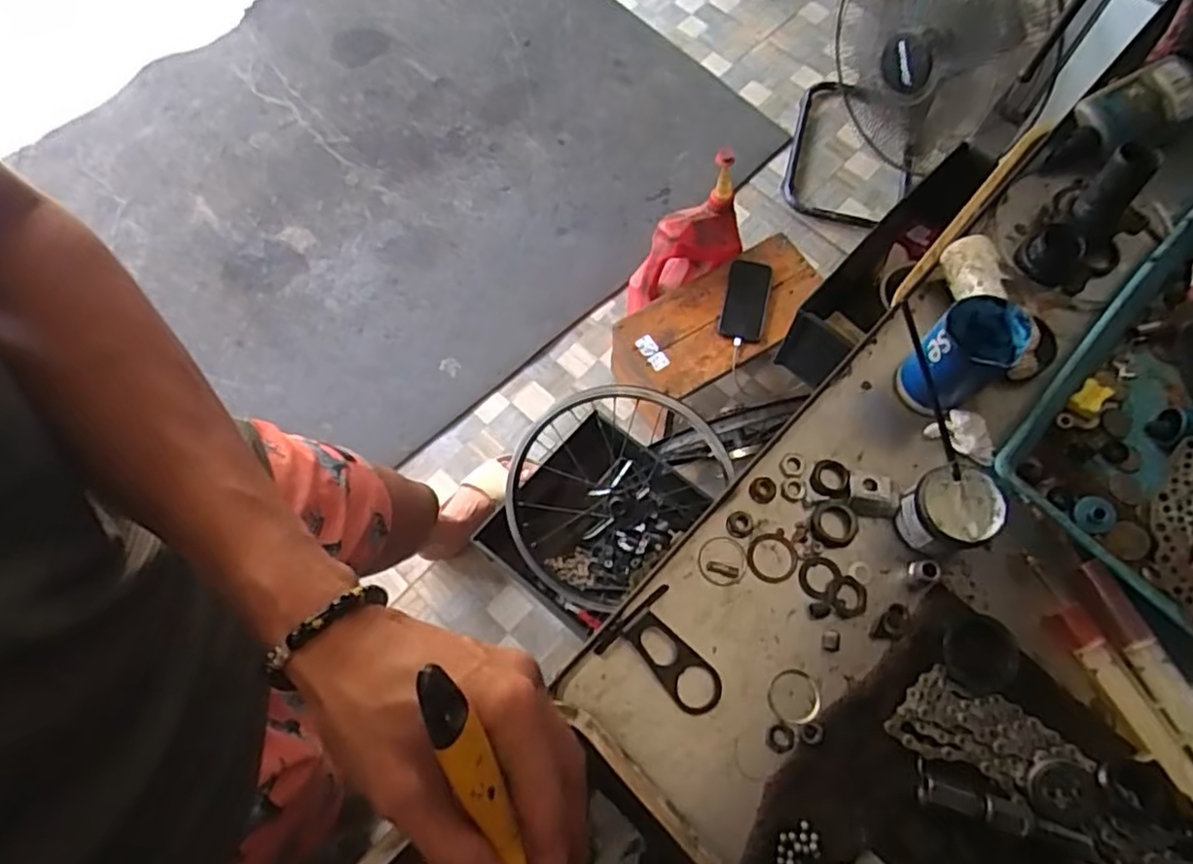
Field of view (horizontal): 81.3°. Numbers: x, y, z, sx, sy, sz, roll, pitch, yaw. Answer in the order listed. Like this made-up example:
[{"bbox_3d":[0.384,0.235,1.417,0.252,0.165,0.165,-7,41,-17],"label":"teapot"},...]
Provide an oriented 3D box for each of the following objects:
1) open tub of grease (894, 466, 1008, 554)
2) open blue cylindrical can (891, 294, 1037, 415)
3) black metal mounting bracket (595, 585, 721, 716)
[{"bbox_3d":[0.238,0.055,0.471,0.057,0.044,0.051,-35,70,-12],"label":"open tub of grease"},{"bbox_3d":[0.256,-0.051,0.494,0.060,0.088,0.057,-1,67,2],"label":"open blue cylindrical can"},{"bbox_3d":[0.046,0.150,0.453,0.059,0.019,0.079,-38,71,-13],"label":"black metal mounting bracket"}]

